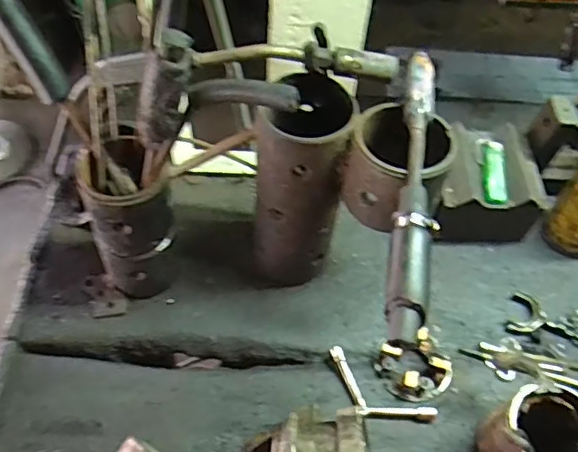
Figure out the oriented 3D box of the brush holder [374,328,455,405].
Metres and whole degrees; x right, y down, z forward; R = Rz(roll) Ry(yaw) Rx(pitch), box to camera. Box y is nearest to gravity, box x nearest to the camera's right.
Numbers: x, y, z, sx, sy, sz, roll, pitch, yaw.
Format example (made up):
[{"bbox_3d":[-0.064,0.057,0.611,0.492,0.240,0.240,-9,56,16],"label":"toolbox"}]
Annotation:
[{"bbox_3d":[0.131,0.146,0.582,0.066,0.031,0.064,-26,58,-21],"label":"brush holder"}]

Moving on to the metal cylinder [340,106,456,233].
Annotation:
[{"bbox_3d":[0.094,-0.052,0.490,0.089,0.082,0.091,2,53,-2],"label":"metal cylinder"}]

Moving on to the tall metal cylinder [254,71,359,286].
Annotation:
[{"bbox_3d":[0.010,-0.039,0.577,0.090,0.220,0.096,14,53,7],"label":"tall metal cylinder"}]

